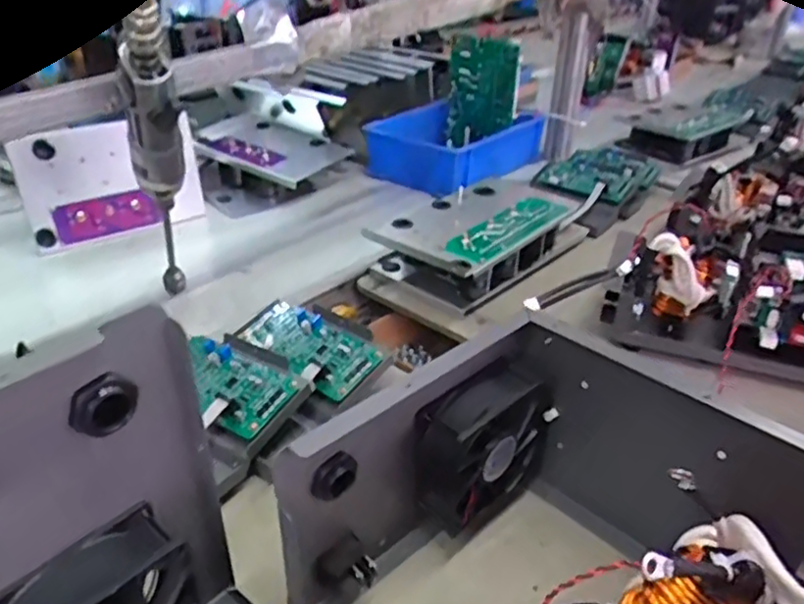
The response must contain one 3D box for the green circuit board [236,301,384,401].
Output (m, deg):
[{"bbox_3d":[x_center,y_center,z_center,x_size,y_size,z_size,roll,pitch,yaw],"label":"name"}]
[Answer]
[{"bbox_3d":[-0.086,0.039,0.596,0.136,0.014,0.069,26,54,29],"label":"green circuit board"}]

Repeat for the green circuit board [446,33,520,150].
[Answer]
[{"bbox_3d":[0.136,-0.360,1.110,0.136,0.205,0.025,31,42,33],"label":"green circuit board"}]

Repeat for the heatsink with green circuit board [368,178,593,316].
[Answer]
[{"bbox_3d":[0.103,-0.088,0.817,0.166,0.062,0.313,26,38,35],"label":"heatsink with green circuit board"}]

